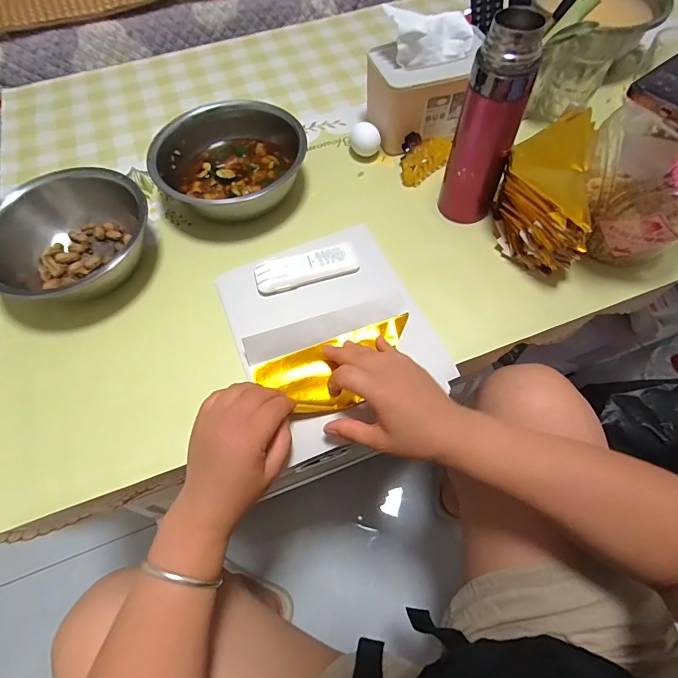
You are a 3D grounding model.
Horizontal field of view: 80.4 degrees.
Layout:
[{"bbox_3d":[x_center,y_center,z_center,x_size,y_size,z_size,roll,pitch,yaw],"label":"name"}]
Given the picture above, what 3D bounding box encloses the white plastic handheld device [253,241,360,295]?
[{"bbox_3d":[-0.039,-0.087,0.485,0.122,0.014,0.042,-16,63,-7],"label":"white plastic handheld device"}]

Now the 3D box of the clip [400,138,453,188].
[{"bbox_3d":[0.121,-0.255,0.569,0.075,0.032,0.046,-32,66,-14],"label":"clip"}]

